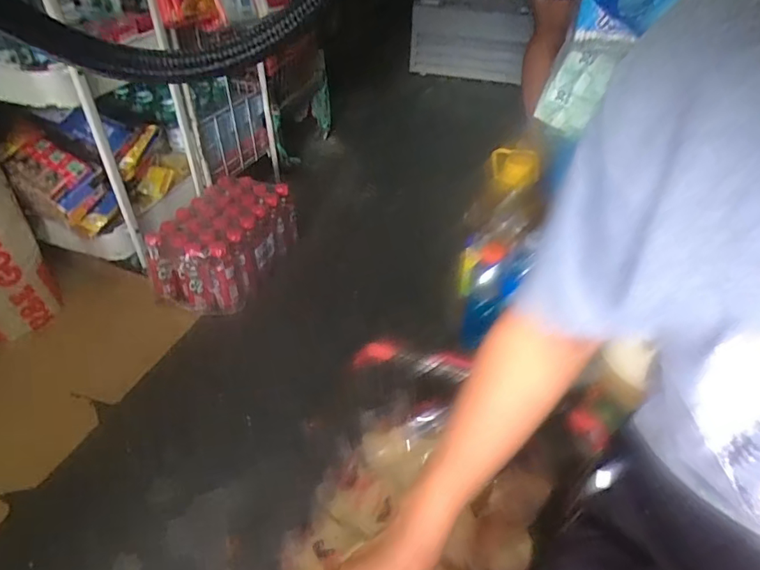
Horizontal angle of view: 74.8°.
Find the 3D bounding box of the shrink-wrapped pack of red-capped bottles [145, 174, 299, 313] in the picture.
[{"bbox_3d":[-0.325,-0.095,1.063,0.213,0.128,0.336,15,41,16],"label":"shrink-wrapped pack of red-capped bottles"}]

